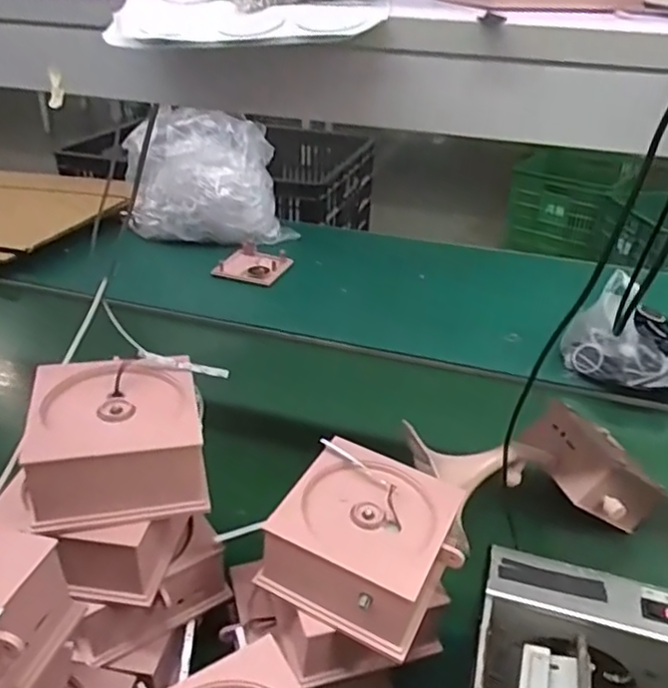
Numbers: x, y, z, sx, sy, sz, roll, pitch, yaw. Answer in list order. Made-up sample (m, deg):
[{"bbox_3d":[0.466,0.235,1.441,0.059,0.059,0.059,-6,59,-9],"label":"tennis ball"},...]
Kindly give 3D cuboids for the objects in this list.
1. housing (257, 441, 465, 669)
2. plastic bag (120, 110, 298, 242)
[{"bbox_3d":[0.024,0.133,0.434,0.114,0.055,0.113,19,35,25],"label":"housing"},{"bbox_3d":[-0.223,-0.295,1.141,0.264,0.208,0.145,-13,35,-23],"label":"plastic bag"}]

